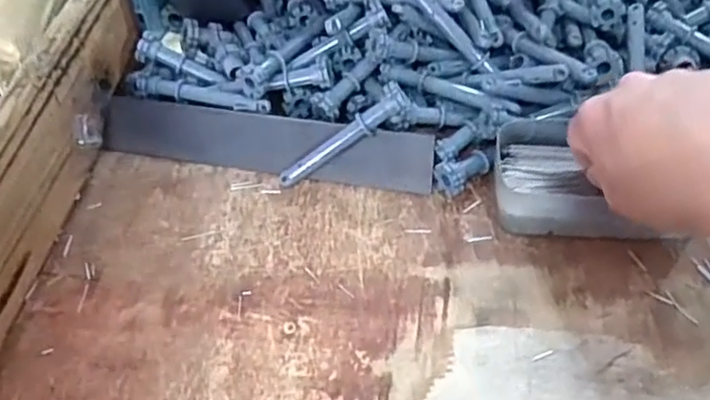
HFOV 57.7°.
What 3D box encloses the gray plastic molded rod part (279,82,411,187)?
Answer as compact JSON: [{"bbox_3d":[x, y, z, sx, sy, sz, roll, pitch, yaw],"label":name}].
[{"bbox_3d":[-0.007,-0.038,0.397,0.095,0.016,0.012,-34,47,21],"label":"gray plastic molded rod part"}]

